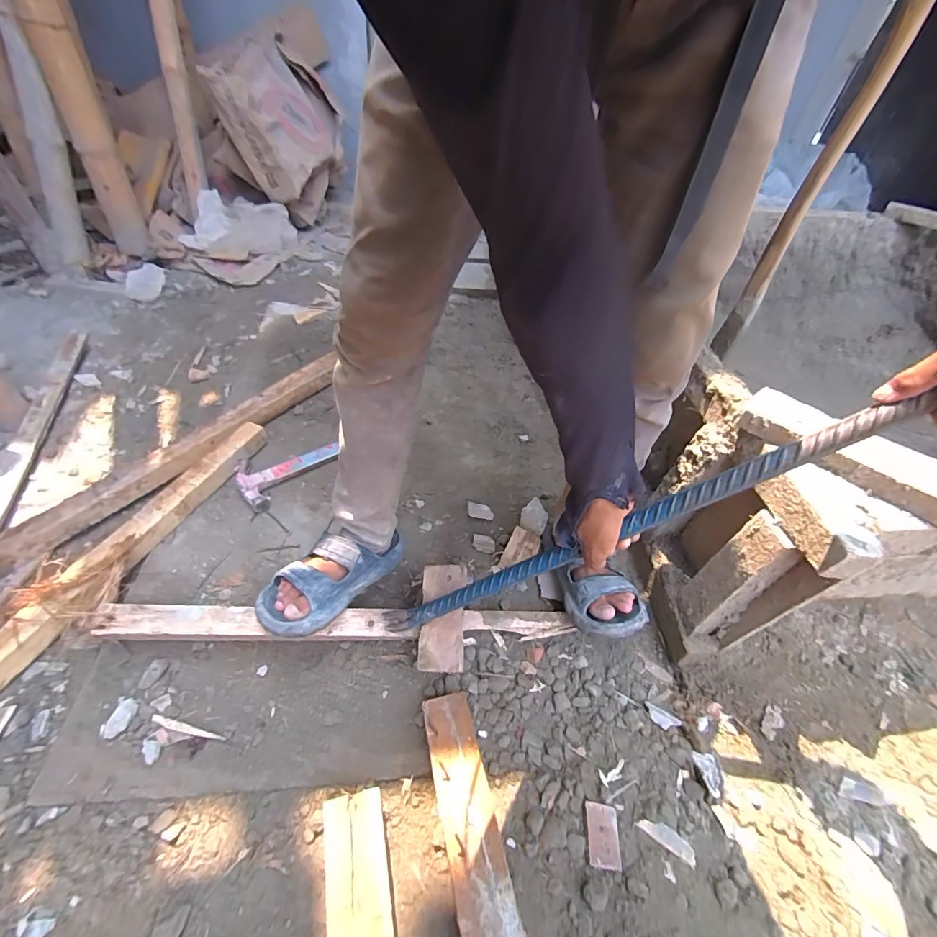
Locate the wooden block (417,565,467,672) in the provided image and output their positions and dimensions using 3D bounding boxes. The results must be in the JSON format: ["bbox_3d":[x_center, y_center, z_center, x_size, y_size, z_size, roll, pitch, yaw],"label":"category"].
[{"bbox_3d":[-0.038,0.214,0.616,0.063,0.030,0.147,5,47,-2],"label":"wooden block"}]

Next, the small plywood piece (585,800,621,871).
[{"bbox_3d":[0.158,0.432,0.498,0.038,0.004,0.062,13,33,2],"label":"small plywood piece"}]

